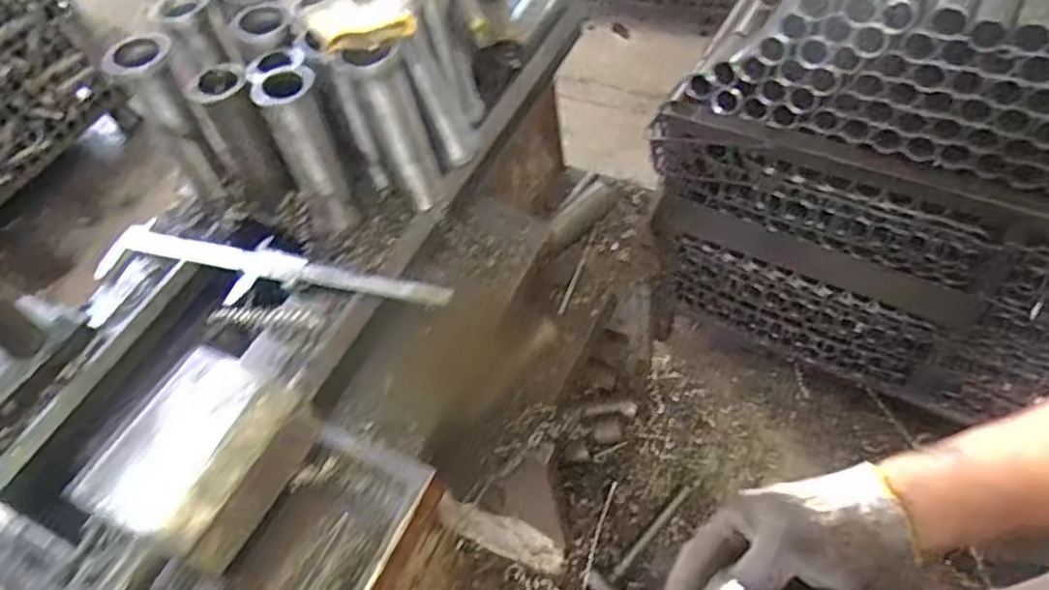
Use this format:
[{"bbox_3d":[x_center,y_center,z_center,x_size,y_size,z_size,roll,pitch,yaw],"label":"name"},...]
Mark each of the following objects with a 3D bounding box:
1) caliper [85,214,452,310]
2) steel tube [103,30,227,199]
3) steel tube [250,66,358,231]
[{"bbox_3d":[-0.274,-0.022,0.789,0.420,0.017,0.068,10,73,17],"label":"caliper"},{"bbox_3d":[-0.373,-0.188,0.807,0.065,0.172,0.054,-30,55,-15],"label":"steel tube"},{"bbox_3d":[-0.215,-0.148,0.761,0.055,0.178,0.063,-13,52,-2],"label":"steel tube"}]

